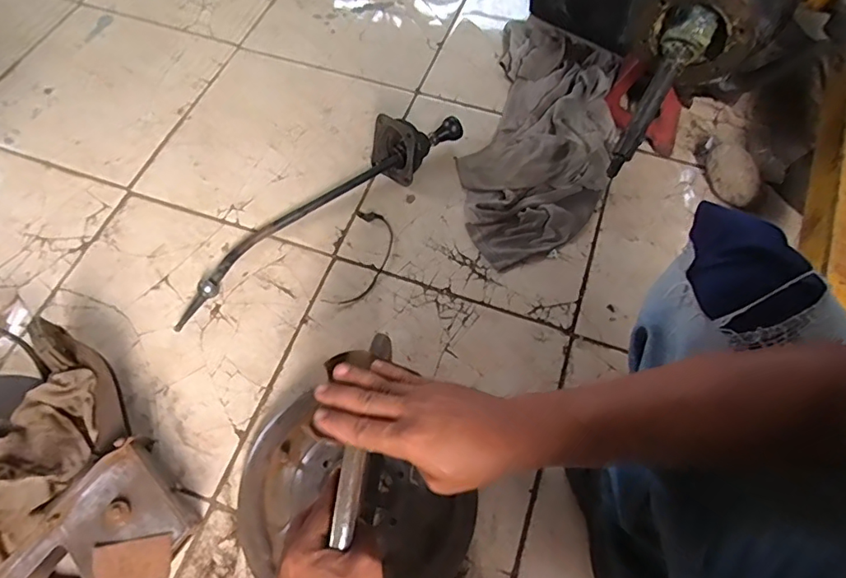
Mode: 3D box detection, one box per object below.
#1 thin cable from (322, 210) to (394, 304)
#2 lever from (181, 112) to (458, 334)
[{"bbox_3d":[-0.101,-0.052,0.880,0.081,0.005,0.188,14,66,3],"label":"thin cable"},{"bbox_3d":[-0.176,-0.149,0.878,0.595,0.102,0.114,-38,72,-17],"label":"lever"}]

